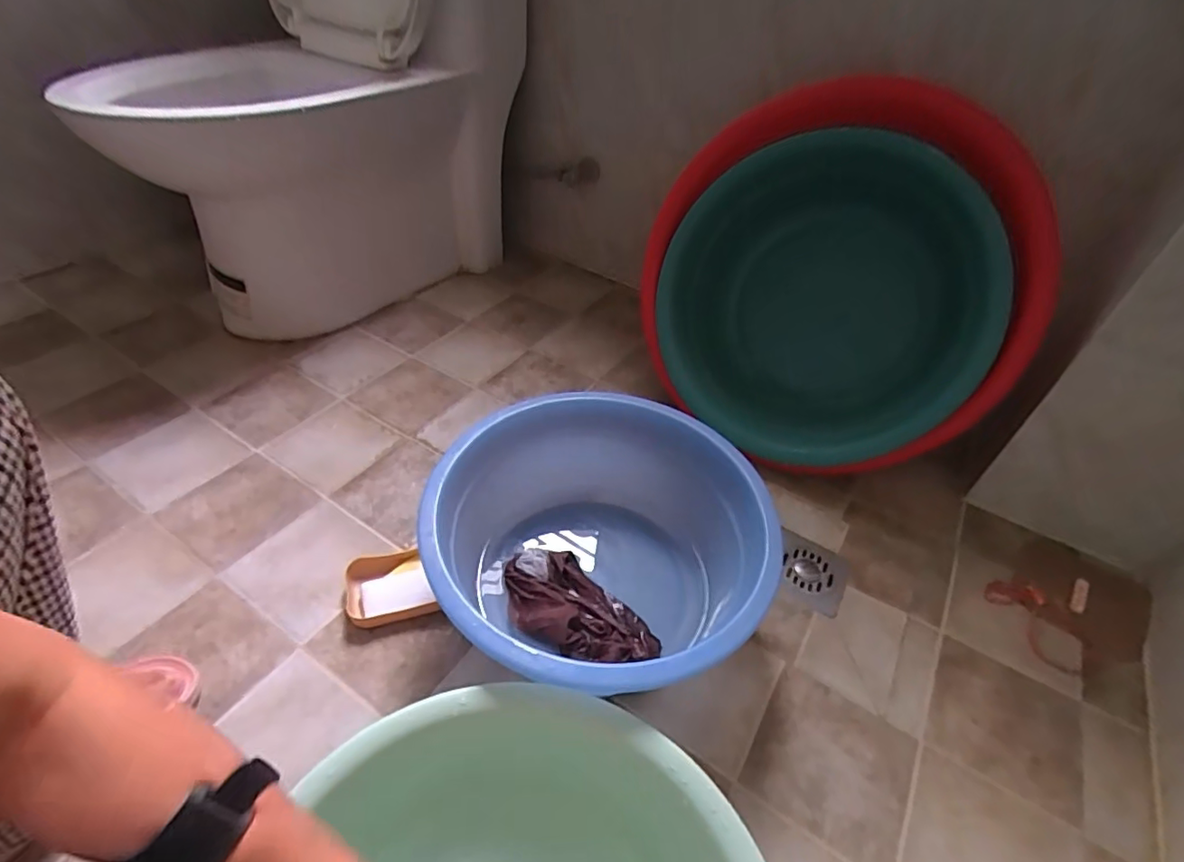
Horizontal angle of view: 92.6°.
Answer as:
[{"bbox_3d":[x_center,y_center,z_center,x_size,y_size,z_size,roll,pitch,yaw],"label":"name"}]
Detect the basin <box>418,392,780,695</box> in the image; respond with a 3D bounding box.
[{"bbox_3d":[0.005,0.138,0.633,0.344,0.169,0.344,3,43,-3],"label":"basin"}]

